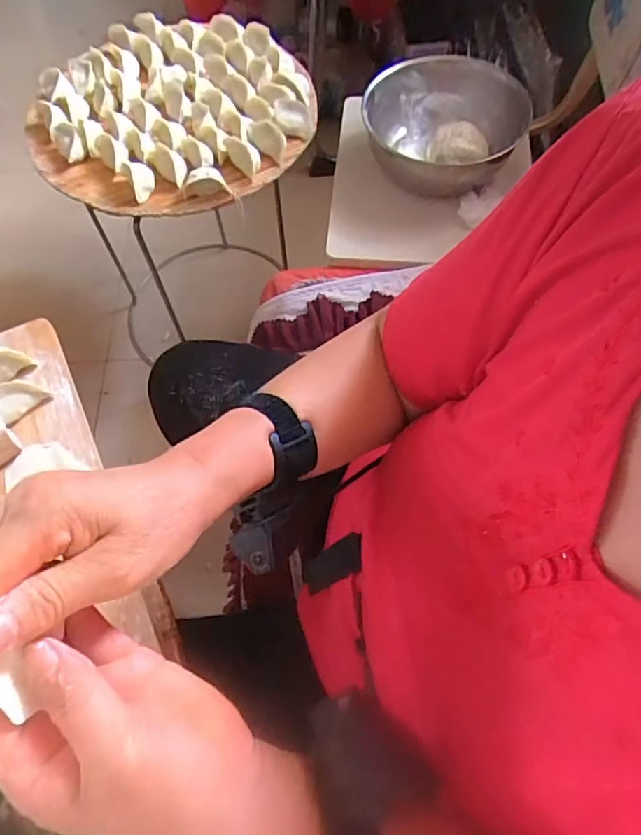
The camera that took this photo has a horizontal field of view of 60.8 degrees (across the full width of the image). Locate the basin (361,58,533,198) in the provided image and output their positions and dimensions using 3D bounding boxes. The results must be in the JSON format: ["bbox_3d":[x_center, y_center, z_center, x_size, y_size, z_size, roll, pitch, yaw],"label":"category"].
[{"bbox_3d":[0.171,-0.411,0.783,0.212,0.086,0.206,0,64,1],"label":"basin"}]

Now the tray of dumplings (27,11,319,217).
[{"bbox_3d":[-0.211,-0.443,0.786,0.362,0.050,0.392,39,70,18],"label":"tray of dumplings"}]

